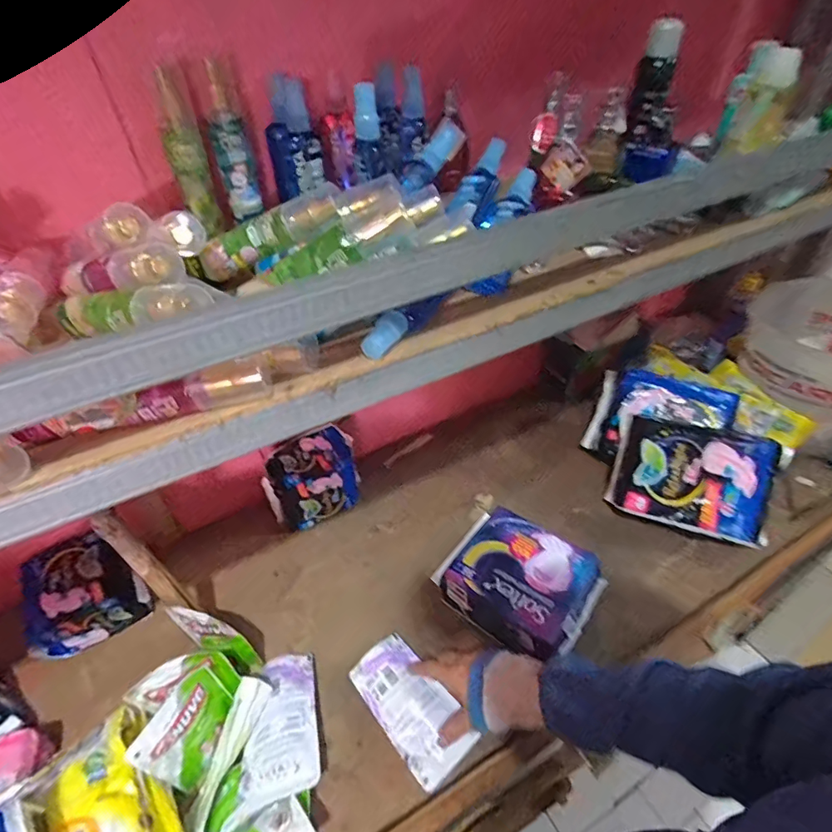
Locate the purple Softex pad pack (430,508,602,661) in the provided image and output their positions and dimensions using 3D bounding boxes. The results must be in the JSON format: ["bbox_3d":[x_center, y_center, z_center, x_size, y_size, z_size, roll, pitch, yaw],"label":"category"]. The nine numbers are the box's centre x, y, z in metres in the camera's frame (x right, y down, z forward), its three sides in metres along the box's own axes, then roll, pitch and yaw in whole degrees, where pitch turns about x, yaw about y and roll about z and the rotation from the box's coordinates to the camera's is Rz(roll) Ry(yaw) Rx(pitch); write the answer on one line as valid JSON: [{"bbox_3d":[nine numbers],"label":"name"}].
[{"bbox_3d":[0.142,0.224,0.637,0.177,0.079,0.145,24,49,30],"label":"purple Softex pad pack"}]

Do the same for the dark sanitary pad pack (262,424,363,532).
[{"bbox_3d":[-0.158,0.103,0.747,0.146,0.138,0.067,-24,44,-21],"label":"dark sanitary pad pack"}]

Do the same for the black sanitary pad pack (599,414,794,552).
[{"bbox_3d":[0.406,0.089,0.700,0.203,0.152,0.040,14,3,18],"label":"black sanitary pad pack"}]

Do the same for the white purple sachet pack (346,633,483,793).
[{"bbox_3d":[-0.007,0.342,0.562,0.080,0.019,0.154,-29,54,-24],"label":"white purple sachet pack"}]

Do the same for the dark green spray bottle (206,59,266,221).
[{"bbox_3d":[-0.187,-0.276,0.482,0.035,0.129,0.042,-14,42,-10],"label":"dark green spray bottle"}]

